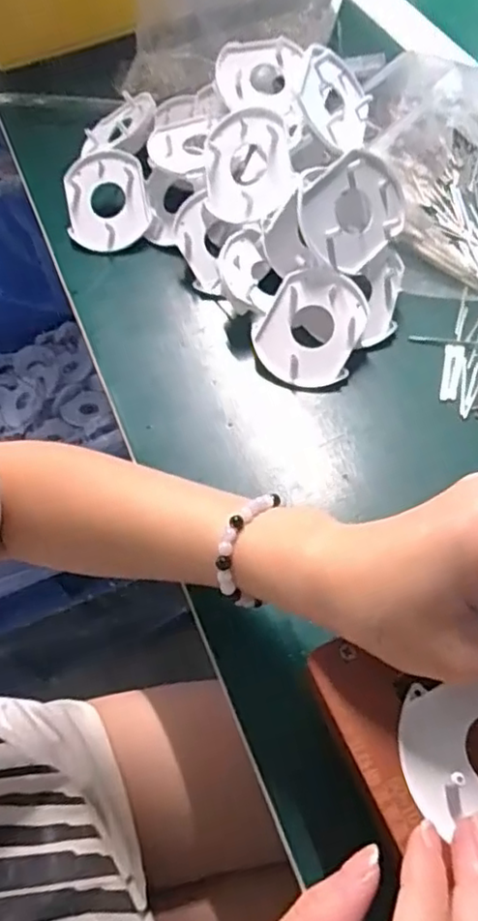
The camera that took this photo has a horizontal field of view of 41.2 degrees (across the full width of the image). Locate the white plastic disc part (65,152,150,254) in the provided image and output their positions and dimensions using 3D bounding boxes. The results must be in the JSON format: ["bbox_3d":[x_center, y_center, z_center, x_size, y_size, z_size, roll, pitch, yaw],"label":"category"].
[{"bbox_3d":[-0.094,-0.185,0.455,0.057,0.015,0.065,-11,98,1],"label":"white plastic disc part"}]

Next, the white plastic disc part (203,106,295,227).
[{"bbox_3d":[0.004,-0.187,0.408,0.061,0.015,0.069,-13,90,23],"label":"white plastic disc part"}]

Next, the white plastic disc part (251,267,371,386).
[{"bbox_3d":[0.044,-0.082,0.386,0.059,0.010,0.070,21,93,7],"label":"white plastic disc part"}]

